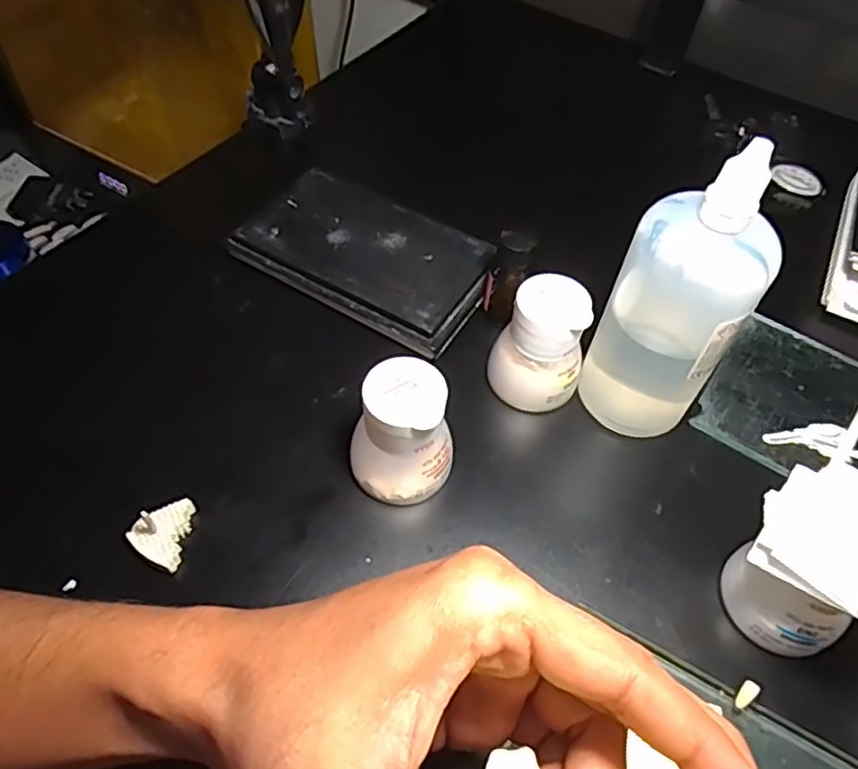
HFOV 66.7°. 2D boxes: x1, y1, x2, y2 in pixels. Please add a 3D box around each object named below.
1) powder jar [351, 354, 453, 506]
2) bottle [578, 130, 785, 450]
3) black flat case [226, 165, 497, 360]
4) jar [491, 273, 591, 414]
[{"bbox_3d":[-0.013,0.024,0.307,0.046,0.063,0.042,1,54,-2],"label":"powder jar"},{"bbox_3d":[0.116,-0.036,0.305,0.058,0.144,0.047,31,59,19],"label":"bottle"},{"bbox_3d":[-0.038,-0.079,0.401,0.147,0.024,0.086,28,58,16],"label":"black flat case"},{"bbox_3d":[0.058,-0.020,0.339,0.043,0.057,0.041,1,54,-2],"label":"jar"}]

